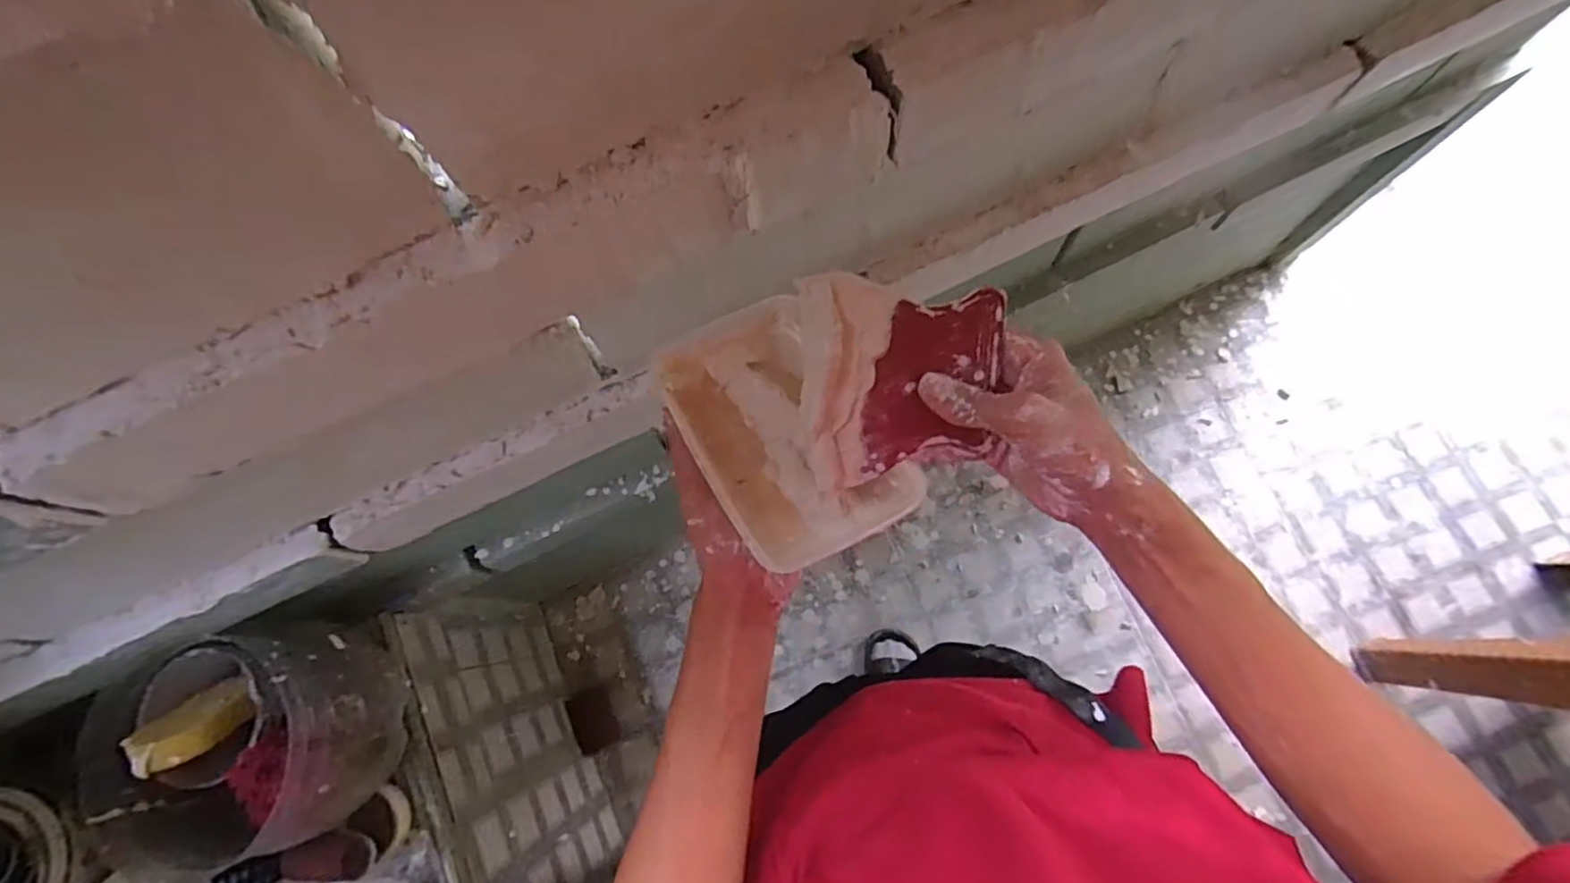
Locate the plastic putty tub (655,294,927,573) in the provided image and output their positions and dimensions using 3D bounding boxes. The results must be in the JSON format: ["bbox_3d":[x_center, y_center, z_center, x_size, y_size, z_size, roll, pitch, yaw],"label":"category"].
[{"bbox_3d":[-0.004,-0.010,0.417,0.105,0.047,0.170,-31,79,-5],"label":"plastic putty tub"}]

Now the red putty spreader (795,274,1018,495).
[{"bbox_3d":[0.064,-0.032,0.368,0.108,0.010,0.118,-5,116,-5],"label":"red putty spreader"}]

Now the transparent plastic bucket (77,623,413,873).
[{"bbox_3d":[-0.583,0.332,0.737,0.235,0.169,0.216,-14,78,-2],"label":"transparent plastic bucket"}]

